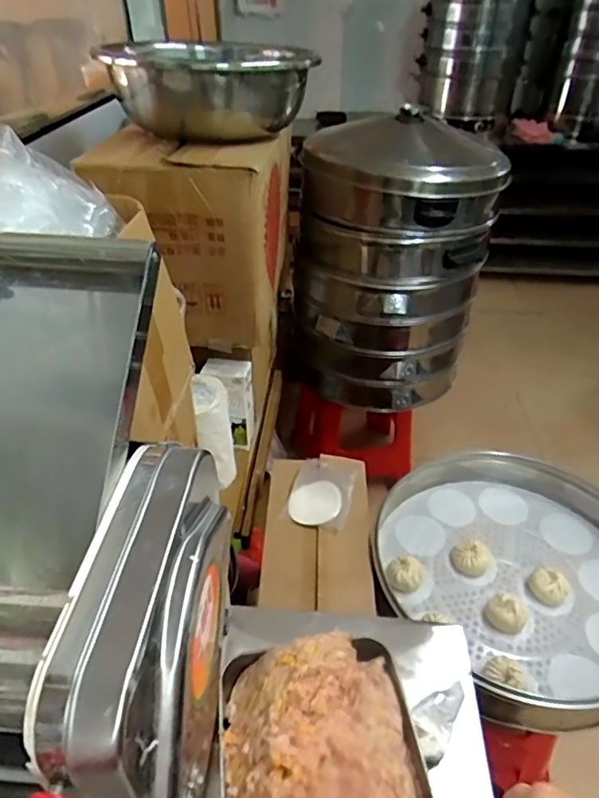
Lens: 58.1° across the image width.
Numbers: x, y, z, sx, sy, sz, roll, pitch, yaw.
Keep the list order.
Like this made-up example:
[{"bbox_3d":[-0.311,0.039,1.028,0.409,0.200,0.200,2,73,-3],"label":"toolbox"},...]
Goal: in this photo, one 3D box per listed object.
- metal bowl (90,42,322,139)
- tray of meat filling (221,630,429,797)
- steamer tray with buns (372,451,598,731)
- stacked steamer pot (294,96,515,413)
[{"bbox_3d":[-0.145,-0.582,1.006,0.329,0.119,0.325,6,39,6],"label":"metal bowl"},{"bbox_3d":[0.023,0.360,0.527,0.192,0.089,0.239,-4,39,-7],"label":"tray of meat filling"},{"bbox_3d":[0.397,0.299,0.988,0.520,0.096,0.524,-17,42,-21],"label":"steamer tray with buns"},{"bbox_3d":[0.252,-0.334,1.439,0.512,0.606,0.417,-5,39,-8],"label":"stacked steamer pot"}]

